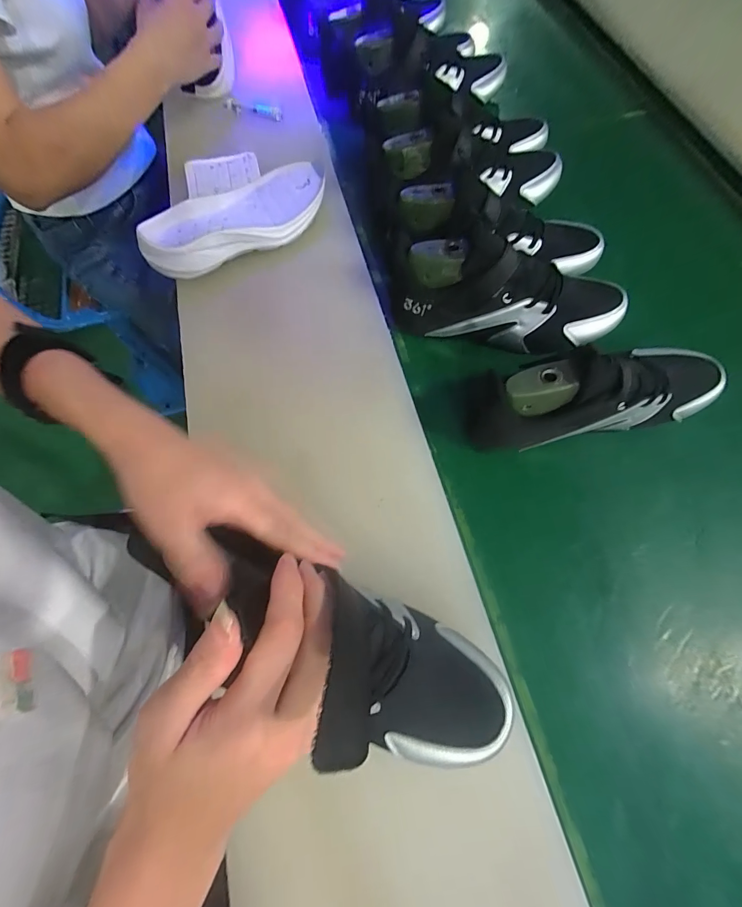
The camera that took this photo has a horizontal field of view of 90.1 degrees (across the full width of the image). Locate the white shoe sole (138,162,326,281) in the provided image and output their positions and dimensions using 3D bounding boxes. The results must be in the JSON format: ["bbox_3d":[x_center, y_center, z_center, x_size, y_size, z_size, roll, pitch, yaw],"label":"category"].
[{"bbox_3d":[-0.166,-0.291,0.464,0.237,0.043,0.096,-29,70,-7],"label":"white shoe sole"}]

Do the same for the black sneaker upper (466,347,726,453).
[{"bbox_3d":[0.235,-0.062,0.378,0.260,0.113,0.077,-16,70,-5],"label":"black sneaker upper"}]

